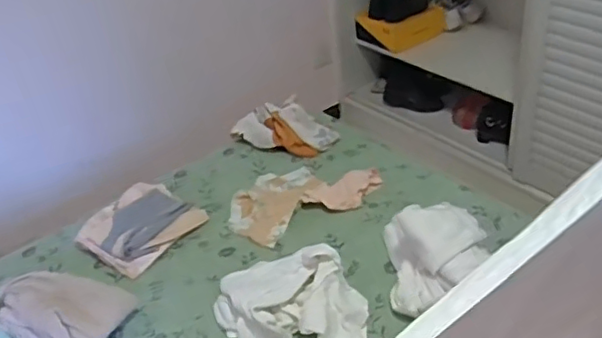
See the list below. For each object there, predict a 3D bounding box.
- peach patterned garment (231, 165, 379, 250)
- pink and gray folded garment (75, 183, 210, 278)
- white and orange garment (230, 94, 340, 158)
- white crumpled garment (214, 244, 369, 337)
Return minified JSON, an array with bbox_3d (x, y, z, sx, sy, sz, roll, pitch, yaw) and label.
[{"bbox_3d":[-0.005,0.059,1.584,0.387,0.043,0.252,-21,38,-18],"label":"peach patterned garment"},{"bbox_3d":[-0.404,0.133,1.545,0.227,0.056,0.274,21,45,34],"label":"pink and gray folded garment"},{"bbox_3d":[-0.037,-0.130,1.815,0.281,0.096,0.206,19,44,32],"label":"white and orange garment"},{"bbox_3d":[-0.015,0.261,1.234,0.293,0.118,0.198,3,37,15],"label":"white crumpled garment"}]

